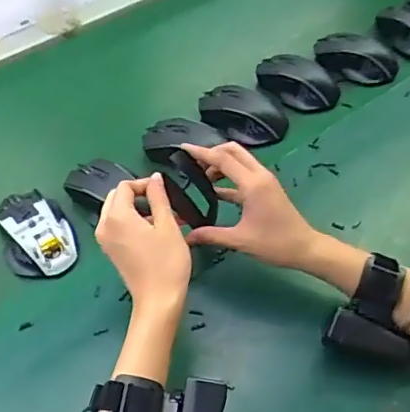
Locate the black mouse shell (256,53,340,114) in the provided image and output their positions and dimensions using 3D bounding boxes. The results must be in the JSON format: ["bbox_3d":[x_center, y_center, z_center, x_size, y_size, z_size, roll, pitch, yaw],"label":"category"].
[{"bbox_3d":[0.125,-0.165,0.755,0.113,0.034,0.077,16,54,13],"label":"black mouse shell"}]

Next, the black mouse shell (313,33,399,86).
[{"bbox_3d":[0.215,-0.207,0.785,0.116,0.037,0.058,3,52,3],"label":"black mouse shell"}]

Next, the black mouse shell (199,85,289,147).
[{"bbox_3d":[0.049,-0.118,0.716,0.114,0.032,0.071,13,53,11],"label":"black mouse shell"}]

